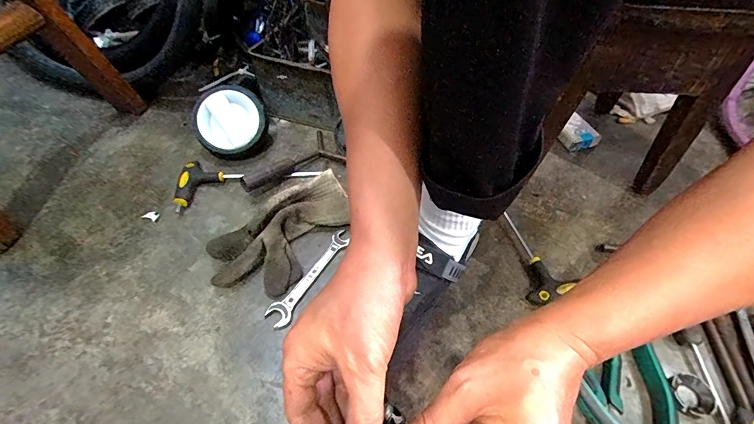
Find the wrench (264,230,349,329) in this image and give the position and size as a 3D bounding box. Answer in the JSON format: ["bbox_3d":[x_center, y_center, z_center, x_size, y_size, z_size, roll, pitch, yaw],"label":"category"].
[{"bbox_3d":[-0.080,0.078,0.462,0.027,0.004,0.146,27,55,18],"label":"wrench"}]

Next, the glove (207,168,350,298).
[{"bbox_3d":[-0.125,0.019,0.487,0.123,0.040,0.206,30,56,20],"label":"glove"}]

